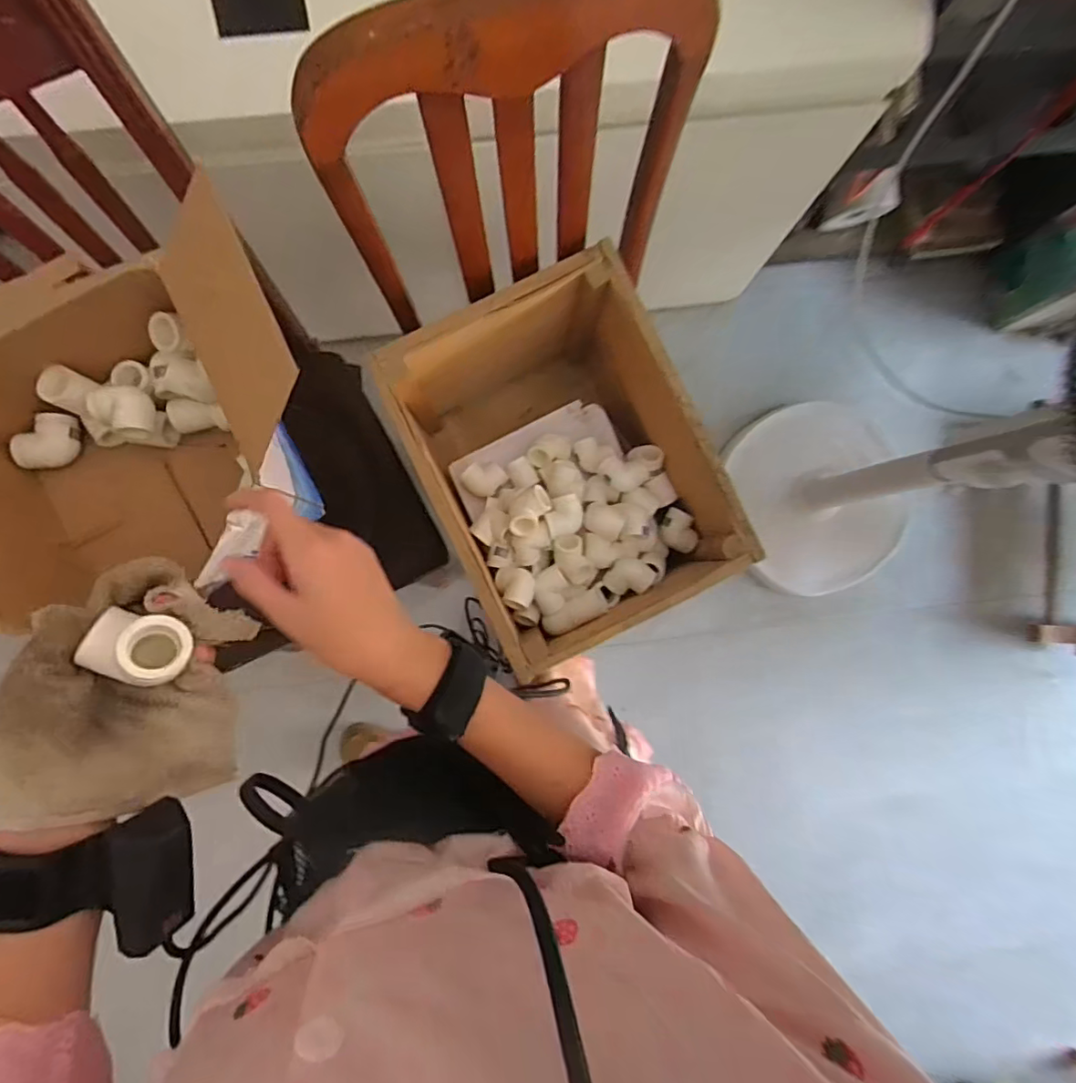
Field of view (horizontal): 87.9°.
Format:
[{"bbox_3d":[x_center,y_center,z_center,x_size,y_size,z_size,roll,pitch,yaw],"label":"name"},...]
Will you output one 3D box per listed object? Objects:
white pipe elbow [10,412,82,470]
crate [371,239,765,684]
[{"bbox_3d":[-0.474,-0.096,0.541,0.042,0.027,0.058,17,86,-1],"label":"white pipe elbow"},{"bbox_3d":[0.030,-0.089,0.757,0.300,0.286,0.402,-24,88,-3],"label":"crate"}]

